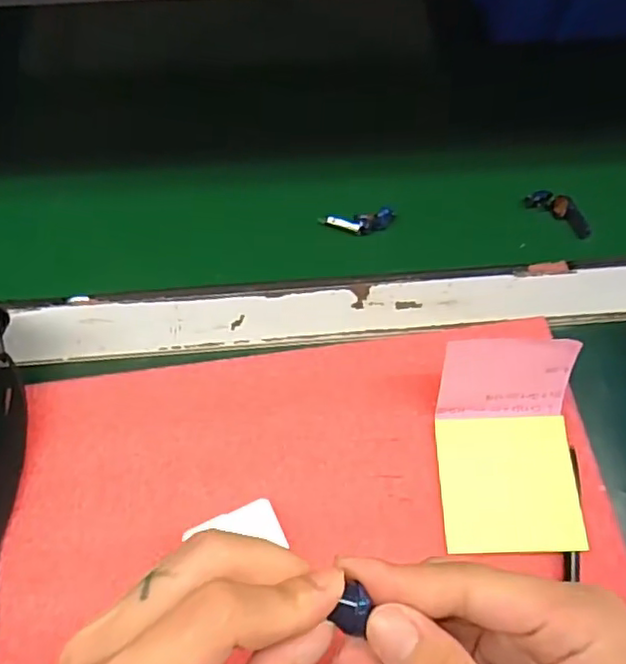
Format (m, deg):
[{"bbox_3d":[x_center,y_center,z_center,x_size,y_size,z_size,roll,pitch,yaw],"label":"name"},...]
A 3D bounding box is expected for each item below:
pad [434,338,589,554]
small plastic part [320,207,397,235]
[{"bbox_3d":[0.115,0.061,0.350,0.080,0.050,0.098,0,65,-1],"label":"pad"},{"bbox_3d":[0.033,-0.079,0.446,0.054,0.008,0.018,-10,65,-6],"label":"small plastic part"}]

